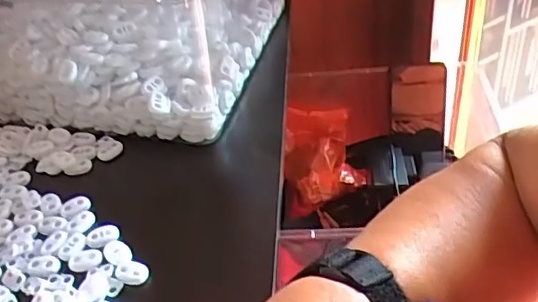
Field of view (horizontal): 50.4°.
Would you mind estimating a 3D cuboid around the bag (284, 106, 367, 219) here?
[{"bbox_3d":[0.076,0.008,0.781,0.109,0.109,0.093,-11,40,-3],"label":"bag"}]

